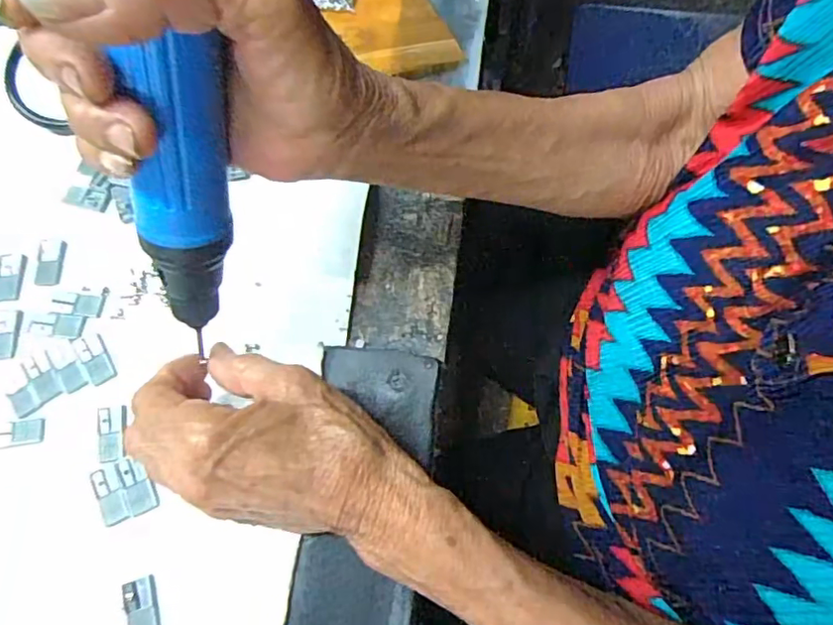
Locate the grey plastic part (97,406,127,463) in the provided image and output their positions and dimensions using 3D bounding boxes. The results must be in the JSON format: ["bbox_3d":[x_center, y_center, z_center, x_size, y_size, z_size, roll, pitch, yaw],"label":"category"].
[{"bbox_3d":[-0.152,0.060,0.282,0.014,0.004,0.028,-10,69,-1],"label":"grey plastic part"}]

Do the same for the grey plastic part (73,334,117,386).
[{"bbox_3d":[-0.170,0.024,0.299,0.013,0.004,0.029,-34,71,-10],"label":"grey plastic part"}]

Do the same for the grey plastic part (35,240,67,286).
[{"bbox_3d":[-0.209,-0.029,0.324,0.016,0.004,0.027,-2,69,3],"label":"grey plastic part"}]

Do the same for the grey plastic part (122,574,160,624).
[{"bbox_3d":[-0.123,0.133,0.253,0.014,0.004,0.028,-17,69,-3],"label":"grey plastic part"}]

